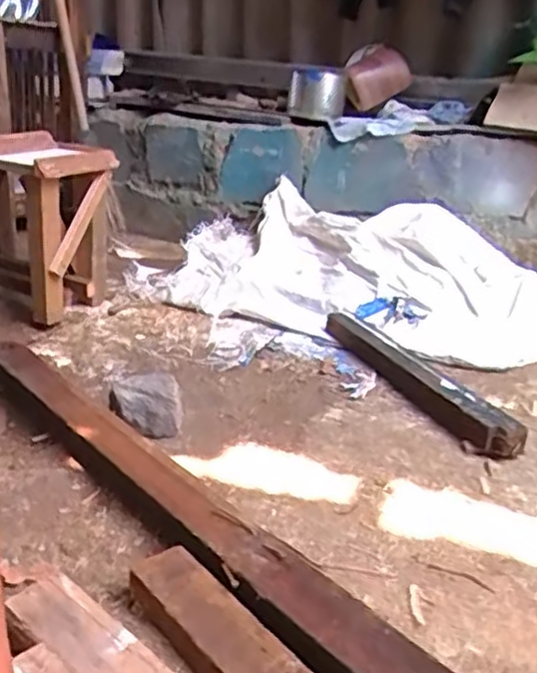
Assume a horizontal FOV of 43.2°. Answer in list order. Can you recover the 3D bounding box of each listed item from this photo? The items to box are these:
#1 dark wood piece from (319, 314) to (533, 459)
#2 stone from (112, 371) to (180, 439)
[{"bbox_3d":[0.233,0.061,1.125,0.056,0.051,0.485,-8,25,-25],"label":"dark wood piece"},{"bbox_3d":[-0.175,0.099,0.977,0.092,0.070,0.081,-1,23,-12],"label":"stone"}]

